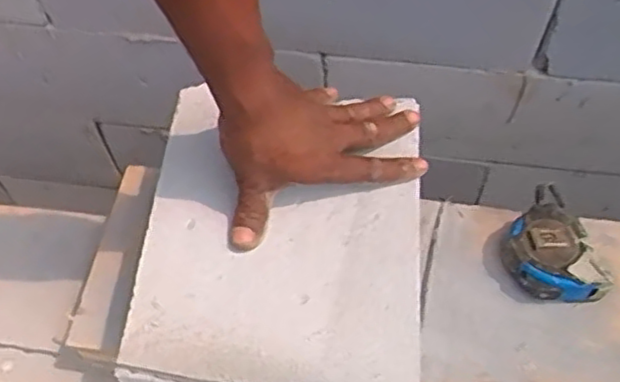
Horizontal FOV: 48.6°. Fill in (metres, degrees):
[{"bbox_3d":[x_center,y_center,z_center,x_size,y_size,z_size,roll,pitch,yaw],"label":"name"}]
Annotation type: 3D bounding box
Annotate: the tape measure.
[{"bbox_3d":[0.194,0.050,0.563,0.060,0.035,0.094,-20,62,-11],"label":"tape measure"}]

